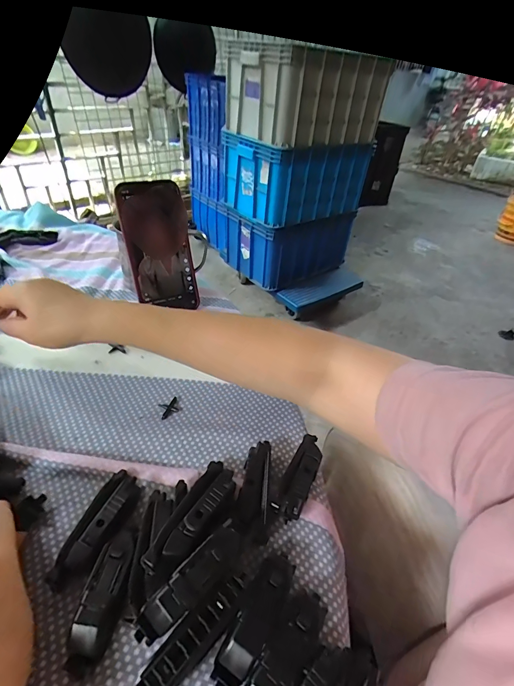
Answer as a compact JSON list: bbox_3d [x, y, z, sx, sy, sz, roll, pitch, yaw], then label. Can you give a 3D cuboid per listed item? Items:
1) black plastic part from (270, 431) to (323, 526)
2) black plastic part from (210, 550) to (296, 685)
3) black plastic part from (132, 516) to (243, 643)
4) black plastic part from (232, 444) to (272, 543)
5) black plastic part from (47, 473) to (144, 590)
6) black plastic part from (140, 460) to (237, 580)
[{"bbox_3d":[0.035,0.108,0.295,0.024,0.019,0.076,19,41,15],"label":"black plastic part"},{"bbox_3d":[0.002,0.165,0.220,0.022,0.024,0.081,22,42,19],"label":"black plastic part"},{"bbox_3d":[-0.038,0.140,0.212,0.019,0.015,0.075,34,59,29],"label":"black plastic part"},{"bbox_3d":[-0.002,0.112,0.280,0.024,0.017,0.073,7,40,1],"label":"black plastic part"},{"bbox_3d":[-0.108,0.128,0.252,0.029,0.022,0.081,15,40,10],"label":"black plastic part"},{"bbox_3d":[-0.040,0.119,0.239,0.026,0.023,0.076,23,43,19],"label":"black plastic part"}]

